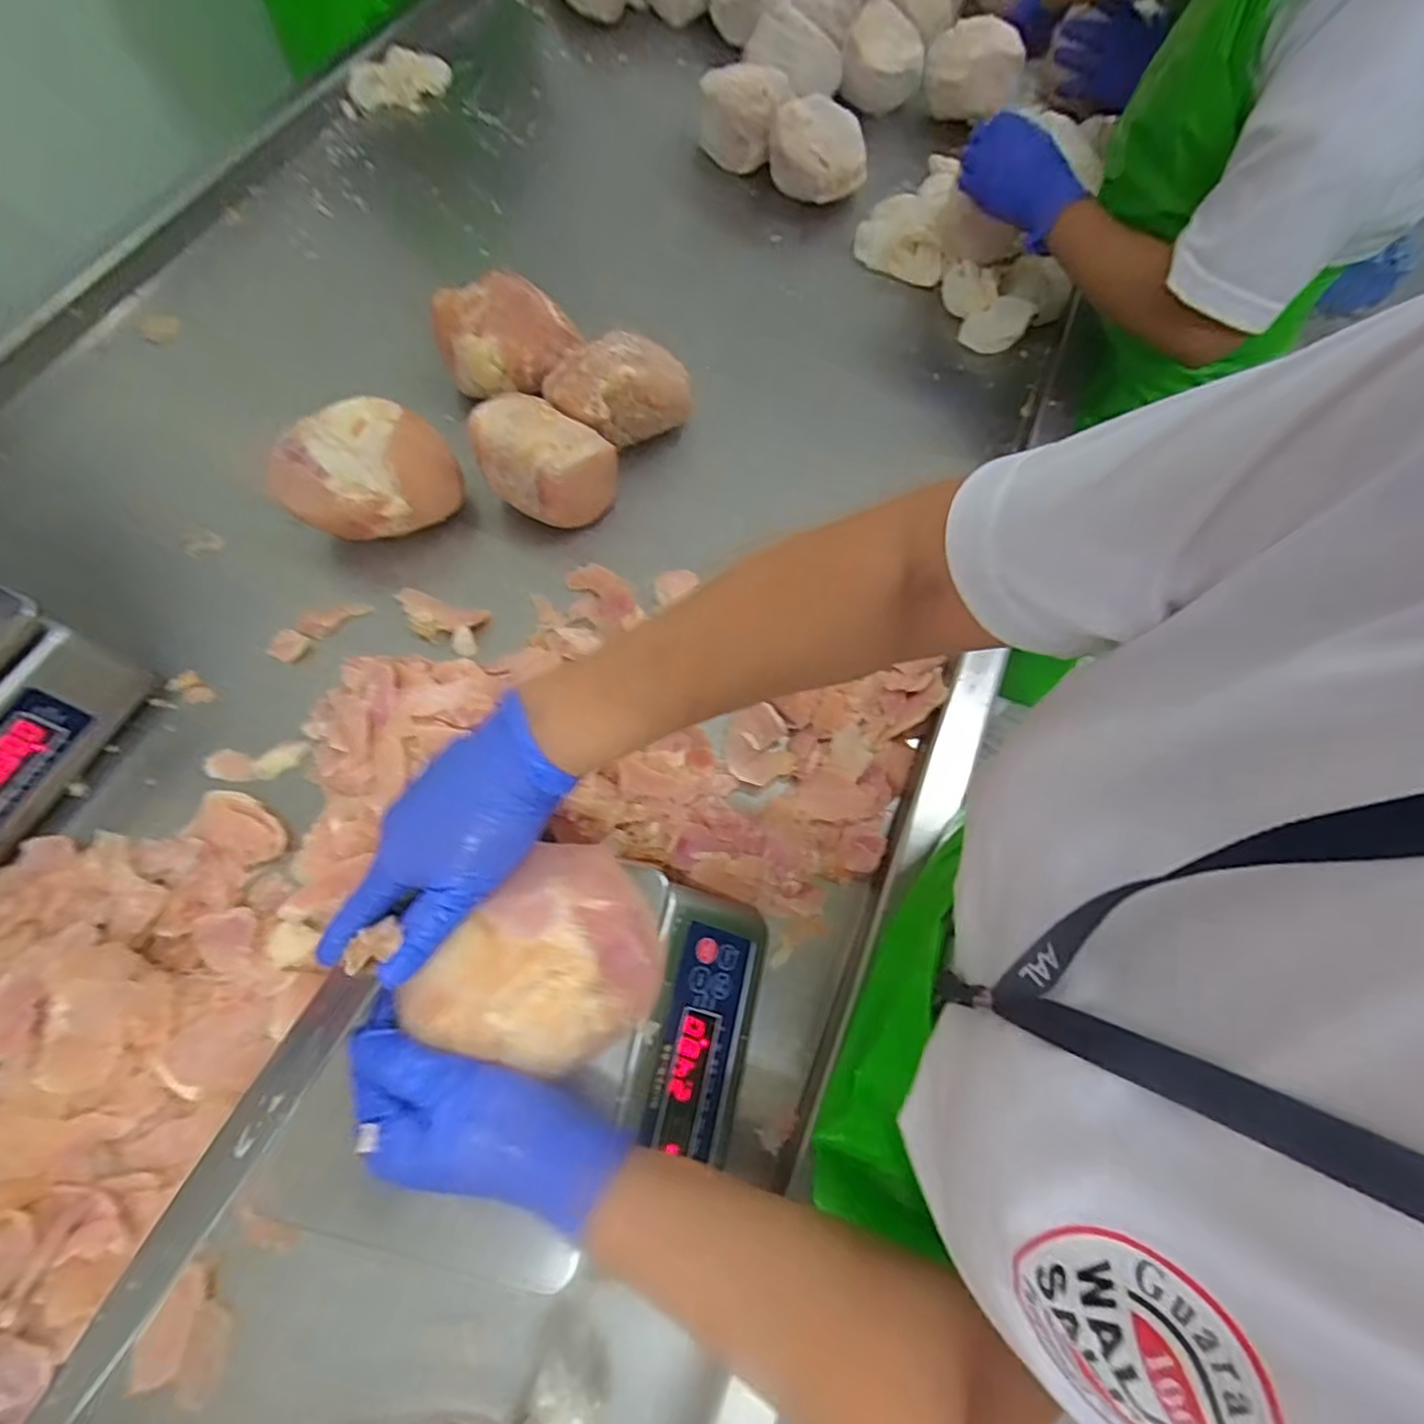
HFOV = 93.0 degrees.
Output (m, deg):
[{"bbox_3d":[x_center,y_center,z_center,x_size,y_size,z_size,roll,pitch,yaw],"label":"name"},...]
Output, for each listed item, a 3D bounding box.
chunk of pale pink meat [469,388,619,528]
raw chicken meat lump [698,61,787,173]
[{"bbox_3d":[-0.166,-0.237,0.664,0.117,0.107,0.090,30,69,10],"label":"chunk of pale pink meat"},{"bbox_3d":[0.038,-0.797,0.910,0.114,0.084,0.104,12,67,2],"label":"raw chicken meat lump"}]

